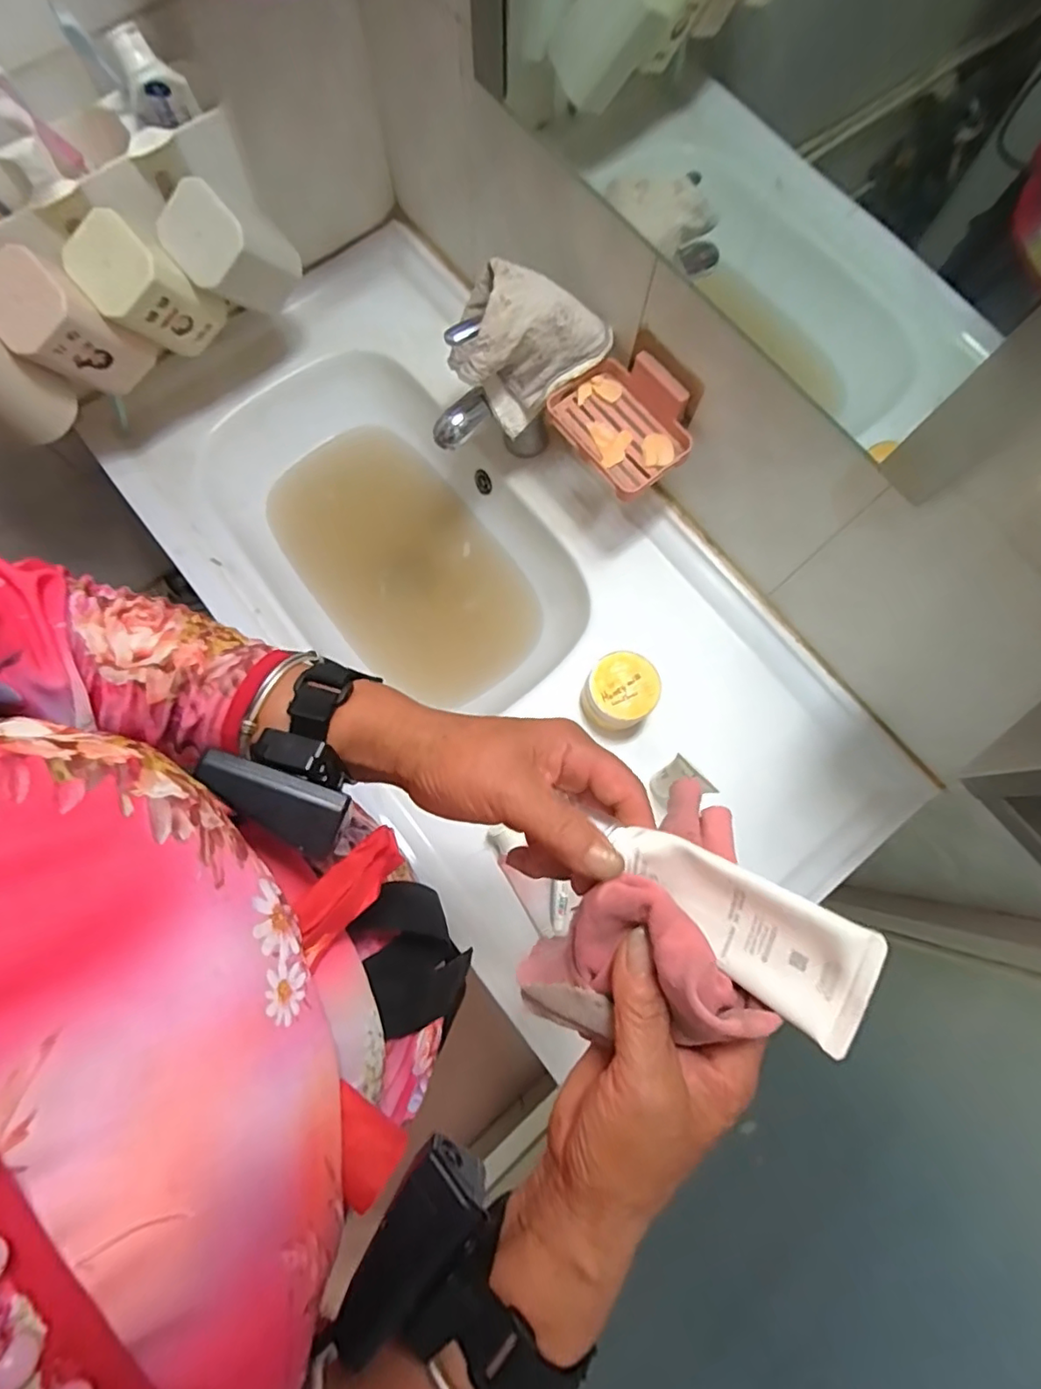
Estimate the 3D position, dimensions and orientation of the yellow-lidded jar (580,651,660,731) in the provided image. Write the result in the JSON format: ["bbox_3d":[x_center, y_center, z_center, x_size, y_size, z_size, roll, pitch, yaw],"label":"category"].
[{"bbox_3d":[0.097,0.000,0.587,0.073,0.070,0.068,-16,78,-5],"label":"yellow-lidded jar"}]

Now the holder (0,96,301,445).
[{"bbox_3d":[-0.364,-0.363,0.511,0.318,0.132,0.127,-33,80,-8],"label":"holder"}]

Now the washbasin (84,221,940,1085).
[{"bbox_3d":[-0.047,-0.097,0.660,0.453,0.161,0.884,-38,81,-9],"label":"washbasin"}]

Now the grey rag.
[{"bbox_3d":[0.012,-0.310,0.527,0.133,0.108,0.092,8,77,0],"label":"grey rag"}]

